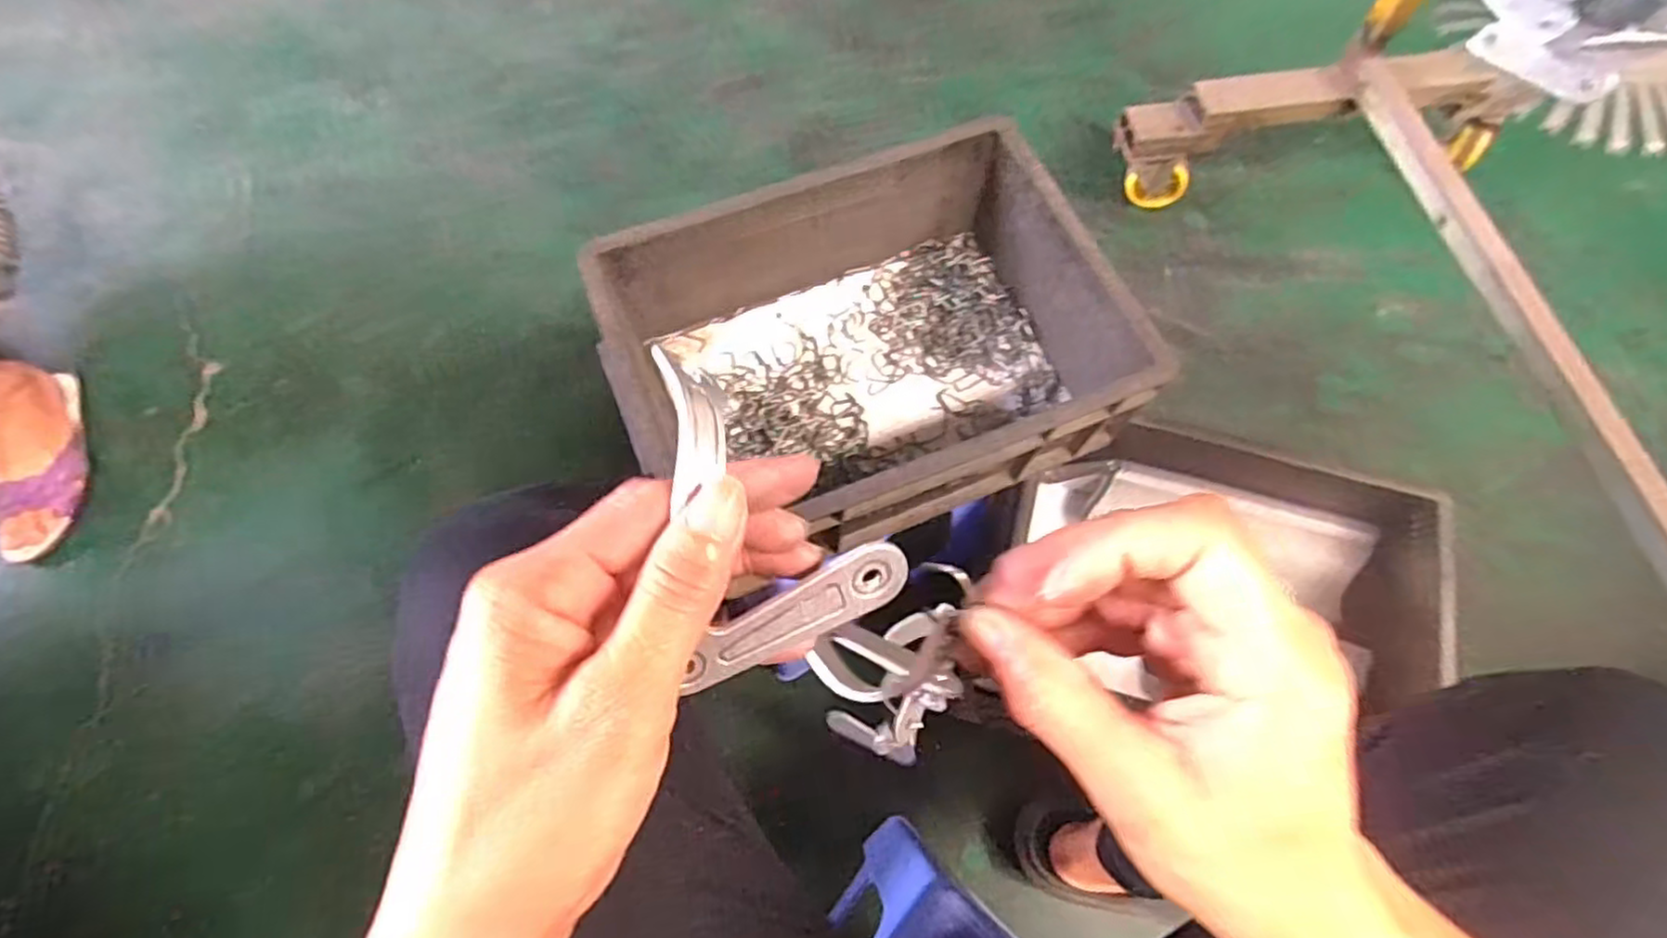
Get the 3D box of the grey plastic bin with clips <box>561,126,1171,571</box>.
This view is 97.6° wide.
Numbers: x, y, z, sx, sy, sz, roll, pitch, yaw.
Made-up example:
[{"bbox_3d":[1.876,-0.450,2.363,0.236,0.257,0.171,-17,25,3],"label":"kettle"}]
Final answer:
[{"bbox_3d":[0.020,-0.084,0.536,0.334,0.124,0.241,-20,69,-8],"label":"grey plastic bin with clips"}]

